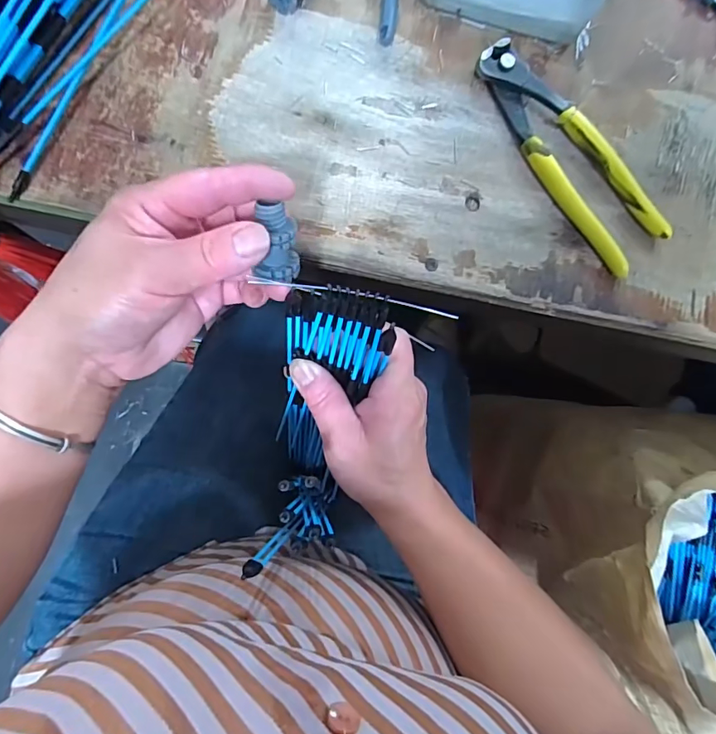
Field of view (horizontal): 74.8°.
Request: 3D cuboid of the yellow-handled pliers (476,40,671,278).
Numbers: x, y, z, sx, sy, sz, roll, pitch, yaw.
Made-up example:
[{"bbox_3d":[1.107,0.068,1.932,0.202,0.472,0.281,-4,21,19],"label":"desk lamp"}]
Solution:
[{"bbox_3d":[0.134,-0.137,0.303,0.044,0.014,0.163,-39,90,-9],"label":"yellow-handled pliers"}]

